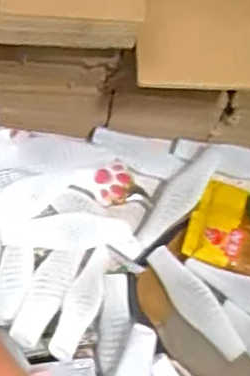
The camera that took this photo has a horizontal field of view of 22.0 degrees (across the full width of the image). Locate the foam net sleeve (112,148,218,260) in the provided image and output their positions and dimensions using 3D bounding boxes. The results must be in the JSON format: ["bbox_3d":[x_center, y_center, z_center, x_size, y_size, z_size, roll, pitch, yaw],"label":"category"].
[{"bbox_3d":[0.034,0.011,0.474,0.026,0.012,0.109,39,69,11],"label":"foam net sleeve"}]

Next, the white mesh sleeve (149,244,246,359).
[{"bbox_3d":[0.049,0.079,0.447,0.026,0.008,0.089,-37,75,-18],"label":"white mesh sleeve"}]

